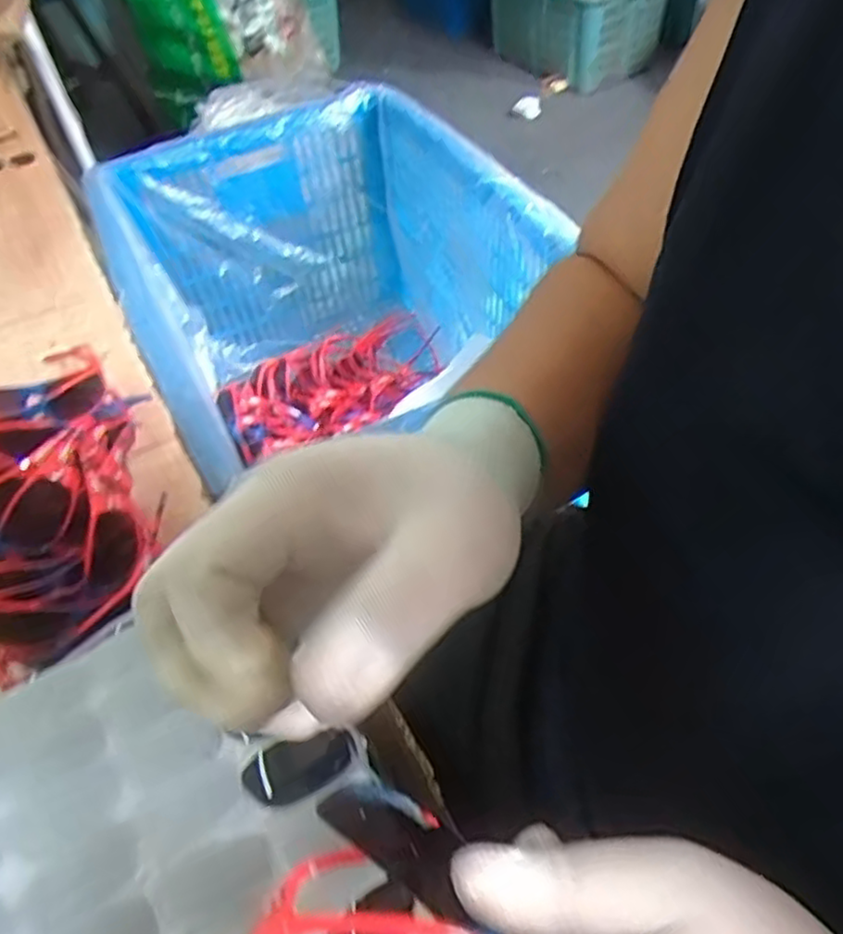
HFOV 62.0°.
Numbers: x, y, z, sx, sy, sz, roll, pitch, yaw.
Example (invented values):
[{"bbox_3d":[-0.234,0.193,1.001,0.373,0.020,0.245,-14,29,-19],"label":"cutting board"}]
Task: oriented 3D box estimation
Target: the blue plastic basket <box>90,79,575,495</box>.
[{"bbox_3d":[-0.134,-0.224,1.031,0.464,0.386,0.532,-28,54,-18],"label":"blue plastic basket"}]

